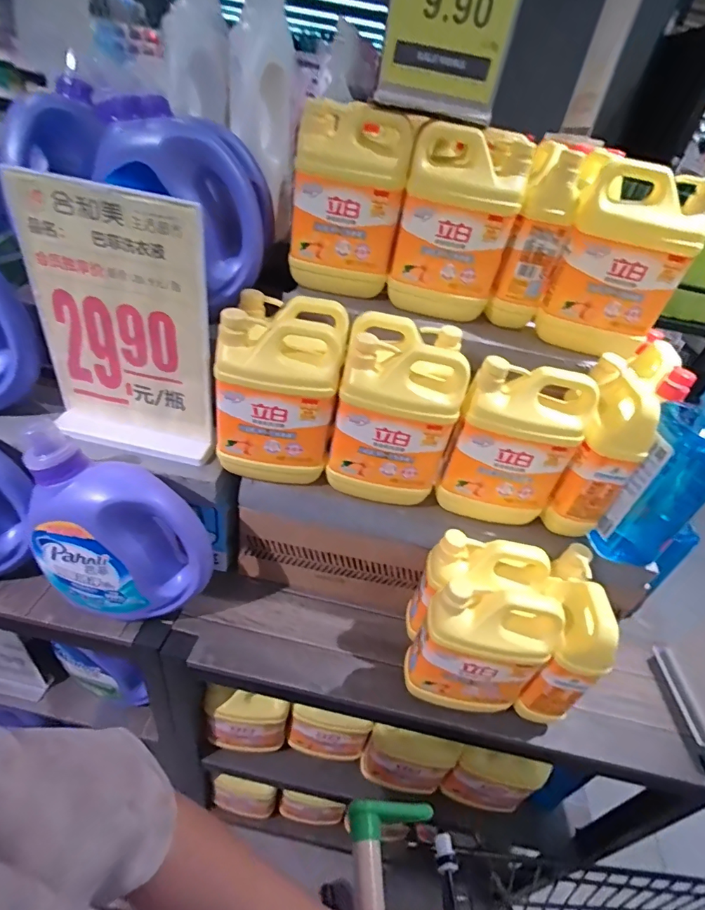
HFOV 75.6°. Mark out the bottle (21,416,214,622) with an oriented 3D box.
[{"bbox_3d":[-0.297,0.100,0.587,0.202,0.245,0.086,7,35,-1],"label":"bottle"}]

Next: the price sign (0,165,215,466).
[{"bbox_3d":[-0.285,-0.145,0.556,0.226,0.313,0.052,10,35,3],"label":"price sign"}]

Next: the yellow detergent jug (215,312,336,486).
[{"bbox_3d":[-0.093,-0.068,0.577,0.147,0.208,0.074,7,35,0],"label":"yellow detergent jug"}]

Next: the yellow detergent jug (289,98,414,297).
[{"bbox_3d":[-0.008,-0.342,0.628,0.145,0.212,0.081,6,35,-3],"label":"yellow detergent jug"}]

